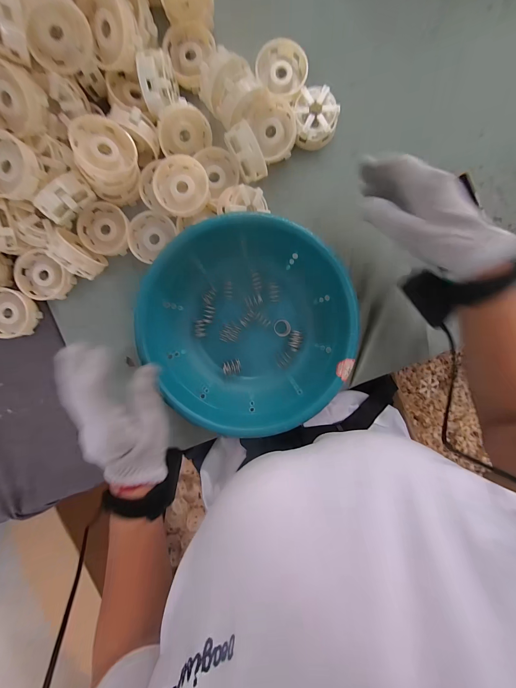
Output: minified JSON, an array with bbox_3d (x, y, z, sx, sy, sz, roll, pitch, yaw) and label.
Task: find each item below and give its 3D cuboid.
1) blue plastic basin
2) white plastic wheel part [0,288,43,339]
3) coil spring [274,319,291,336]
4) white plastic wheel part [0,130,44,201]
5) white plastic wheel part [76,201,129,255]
[{"bbox_3d":[-0.011,-0.019,0.377,0.252,0.091,0.247,0,94,-1],"label":"blue plastic basin"},{"bbox_3d":[-0.349,-0.044,0.395,0.064,0.032,0.066,0,94,-1],"label":"white plastic wheel part"},{"bbox_3d":[0.037,-0.024,0.411,0.022,0.023,0.024,7,94,-1],"label":"coil spring"},{"bbox_3d":[-0.288,-0.203,0.322,0.066,0.029,0.066,0,94,-1],"label":"white plastic wheel part"},{"bbox_3d":[-0.209,-0.160,0.387,0.069,0.027,0.066,0,94,-1],"label":"white plastic wheel part"}]

